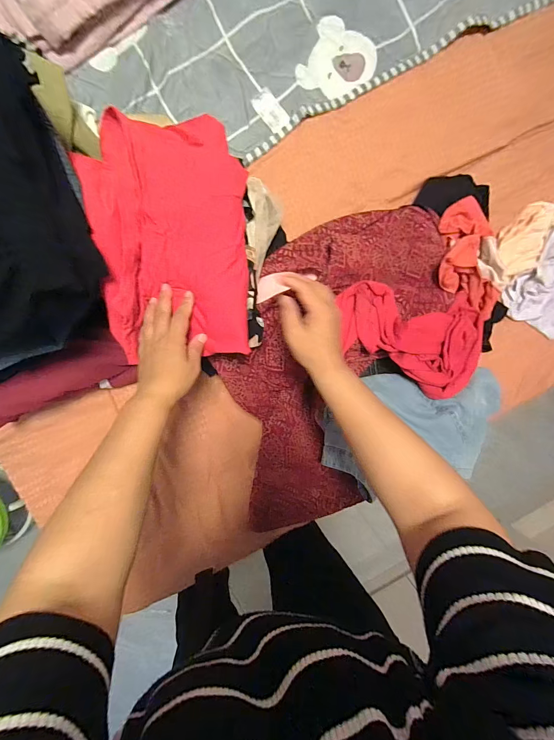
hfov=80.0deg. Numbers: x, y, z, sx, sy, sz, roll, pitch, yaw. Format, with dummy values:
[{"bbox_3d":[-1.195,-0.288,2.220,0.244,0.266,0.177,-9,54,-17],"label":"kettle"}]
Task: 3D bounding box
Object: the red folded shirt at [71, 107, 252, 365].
[{"bbox_3d":[-0.135,-0.171,0.434,0.195,0.068,0.314,-10,96,-8],"label":"red folded shirt"}]

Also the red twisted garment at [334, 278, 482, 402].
[{"bbox_3d":[0.237,-0.046,0.566,0.262,0.057,0.180,3,94,-6],"label":"red twisted garment"}]

